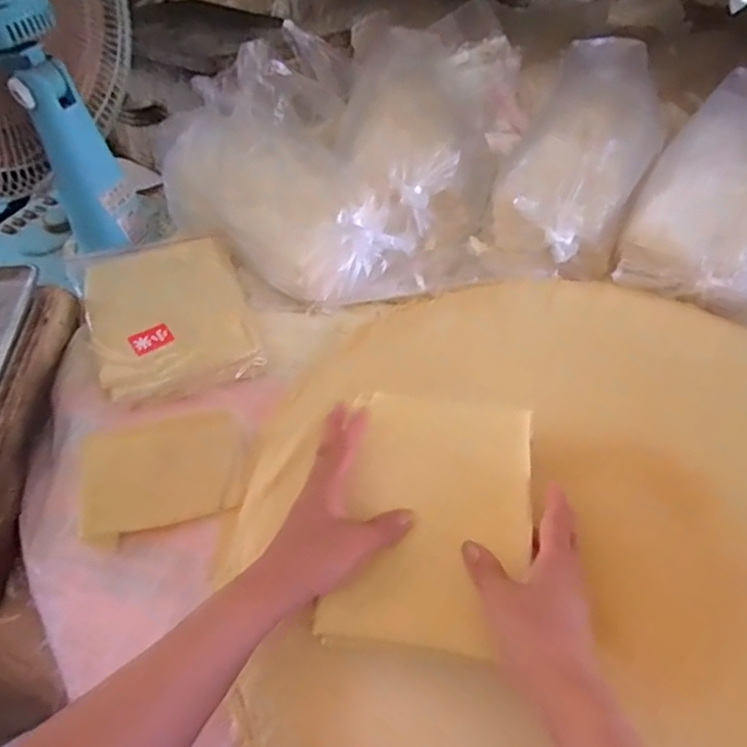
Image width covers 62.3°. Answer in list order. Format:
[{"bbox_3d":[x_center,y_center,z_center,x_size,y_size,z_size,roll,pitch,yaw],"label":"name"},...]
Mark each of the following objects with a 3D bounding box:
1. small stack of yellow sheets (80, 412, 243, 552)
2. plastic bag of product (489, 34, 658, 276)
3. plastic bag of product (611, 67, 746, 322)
[{"bbox_3d":[-0.184,0.087,0.536,0.135,0.013,0.113,-10,51,-6],"label":"small stack of yellow sheets"},{"bbox_3d":[0.237,-0.265,0.691,0.150,0.078,0.323,18,72,16],"label":"plastic bag of product"},{"bbox_3d":[0.385,-0.207,0.665,0.168,0.099,0.288,20,54,18],"label":"plastic bag of product"}]

